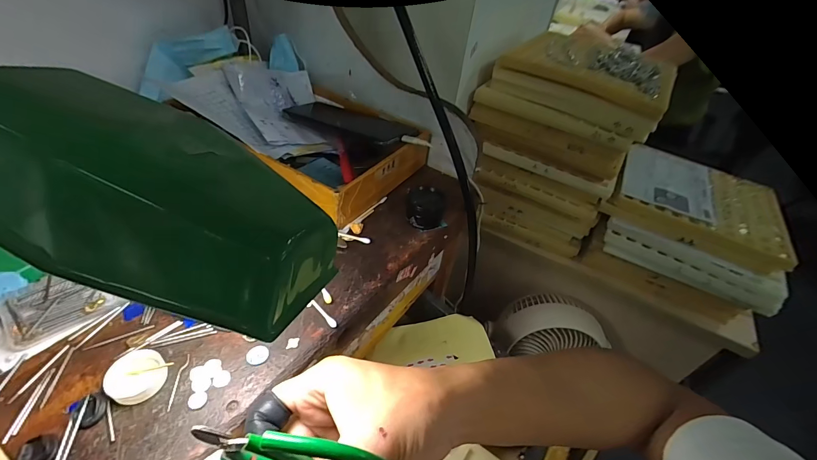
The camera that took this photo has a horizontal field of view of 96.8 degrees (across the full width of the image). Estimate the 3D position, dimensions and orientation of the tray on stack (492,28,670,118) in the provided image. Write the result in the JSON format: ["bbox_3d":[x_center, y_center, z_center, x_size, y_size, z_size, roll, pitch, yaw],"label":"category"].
[{"bbox_3d":[0.319,-0.286,0.622,0.244,0.029,0.264,28,46,21],"label":"tray on stack"}]

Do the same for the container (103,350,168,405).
[{"bbox_3d":[-0.180,0.098,0.242,0.031,0.012,0.033,4,42,-4],"label":"container"}]

